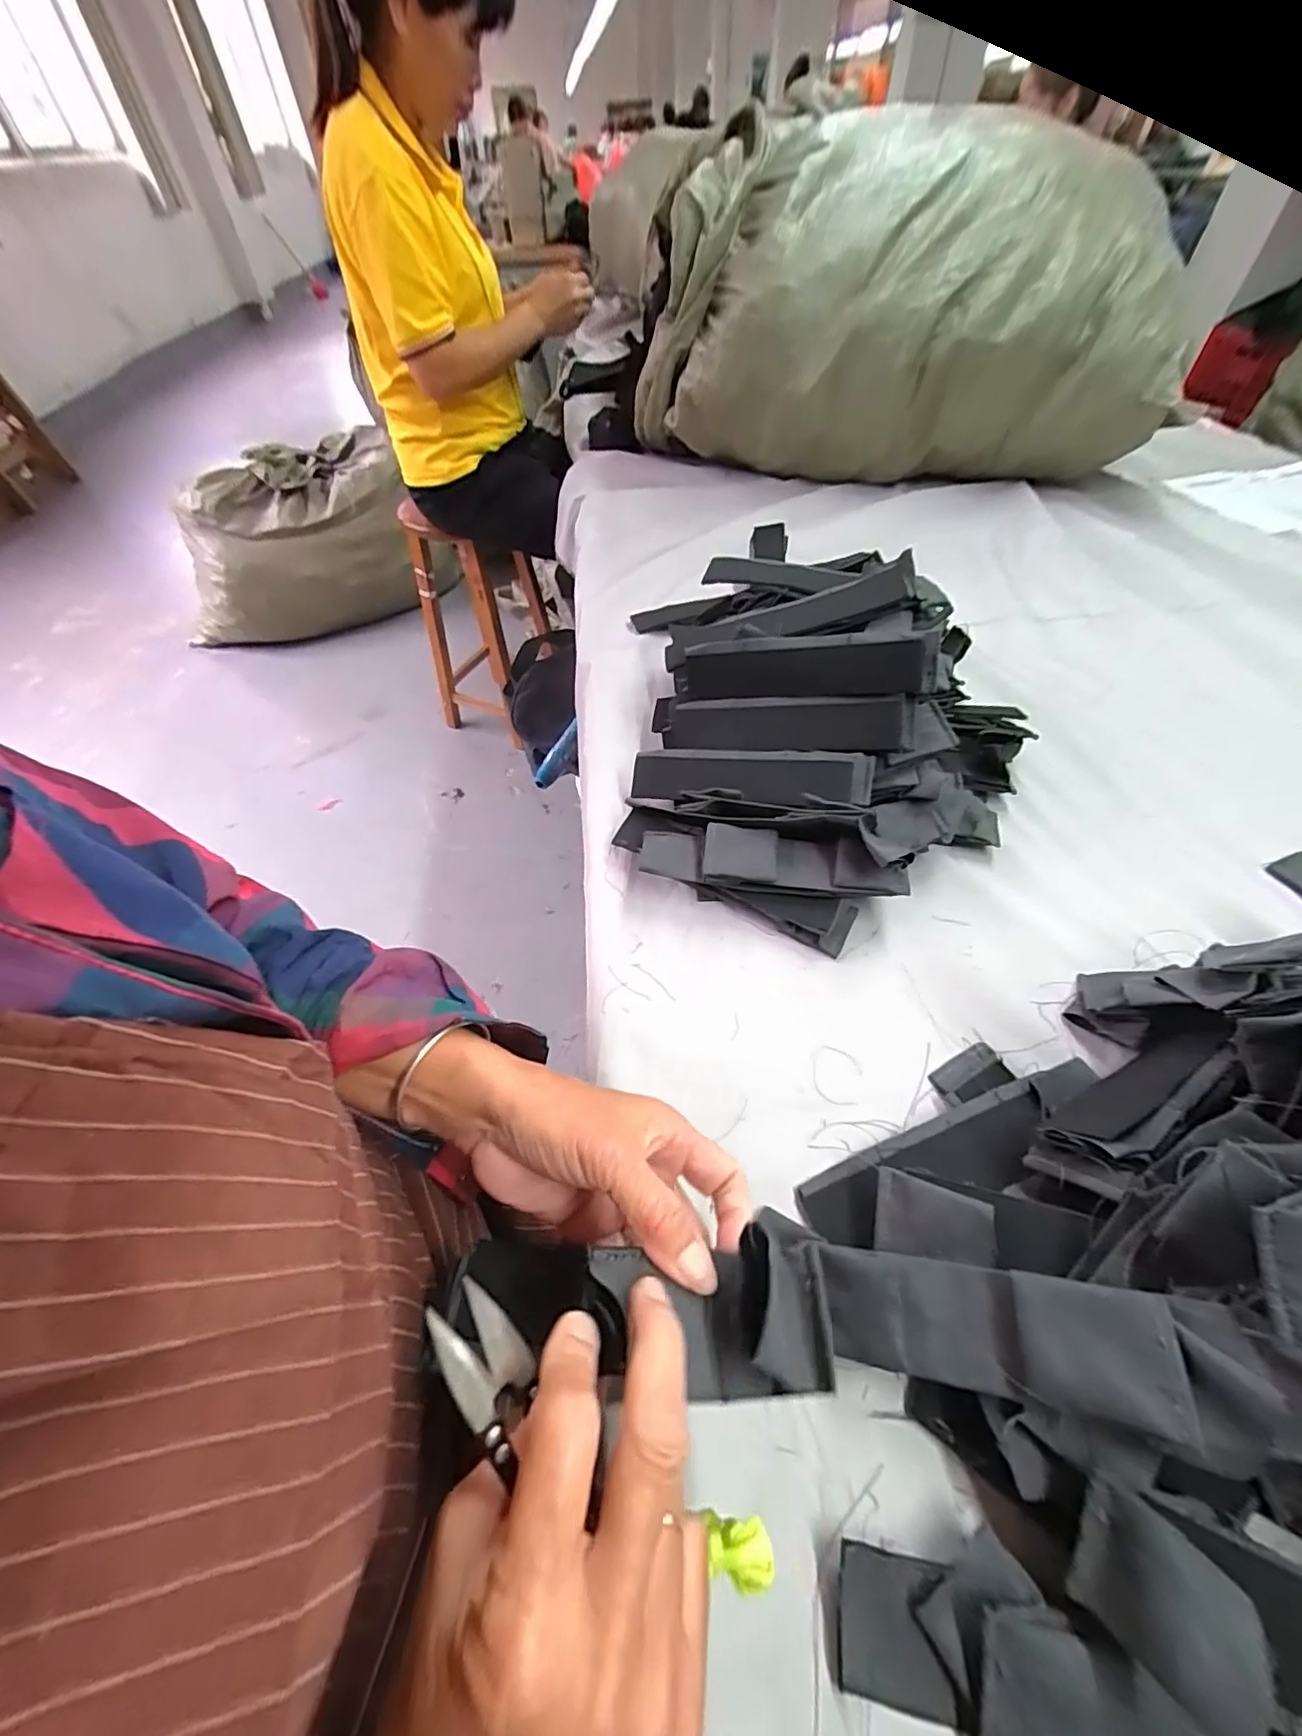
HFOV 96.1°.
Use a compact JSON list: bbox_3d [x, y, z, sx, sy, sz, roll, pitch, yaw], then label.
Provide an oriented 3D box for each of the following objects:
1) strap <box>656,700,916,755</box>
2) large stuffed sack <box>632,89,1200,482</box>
[{"bbox_3d":[0.110,-0.118,0.496,0.208,0.021,0.047,4,82,20],"label":"strap"},{"bbox_3d":[0.364,-0.825,0.894,0.737,0.350,0.419,8,52,10],"label":"large stuffed sack"}]

